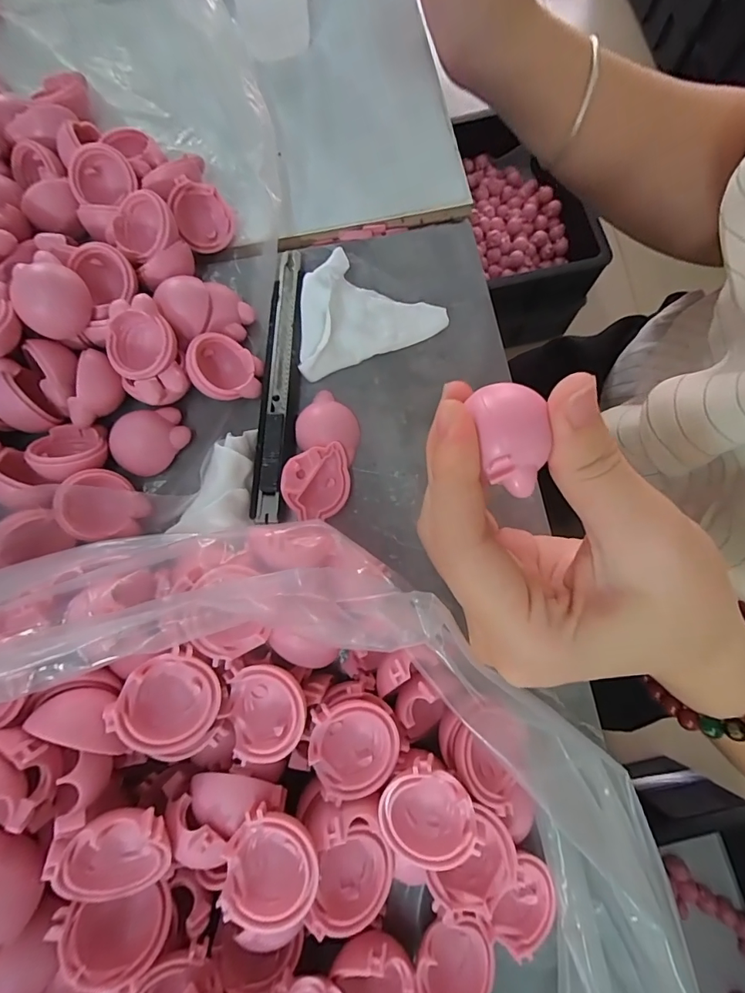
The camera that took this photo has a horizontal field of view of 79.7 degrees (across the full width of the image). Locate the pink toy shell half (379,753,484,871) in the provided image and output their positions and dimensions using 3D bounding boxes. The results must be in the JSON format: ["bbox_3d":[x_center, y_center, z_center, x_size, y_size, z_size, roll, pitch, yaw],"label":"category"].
[{"bbox_3d":[0.017,0.101,0.142,0.029,0.013,0.029,0,95,6],"label":"pink toy shell half"}]

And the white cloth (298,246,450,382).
[{"bbox_3d":[-0.006,-0.090,0.209,0.070,0.013,0.046,-22,76,-4],"label":"white cloth"}]

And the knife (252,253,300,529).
[{"bbox_3d":[-0.043,-0.055,0.204,0.011,0.005,0.133,2,76,2],"label":"knife"}]

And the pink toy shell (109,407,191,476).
[{"bbox_3d":[-0.099,-0.026,0.198,0.025,0.009,0.033,39,78,8],"label":"pink toy shell"}]

